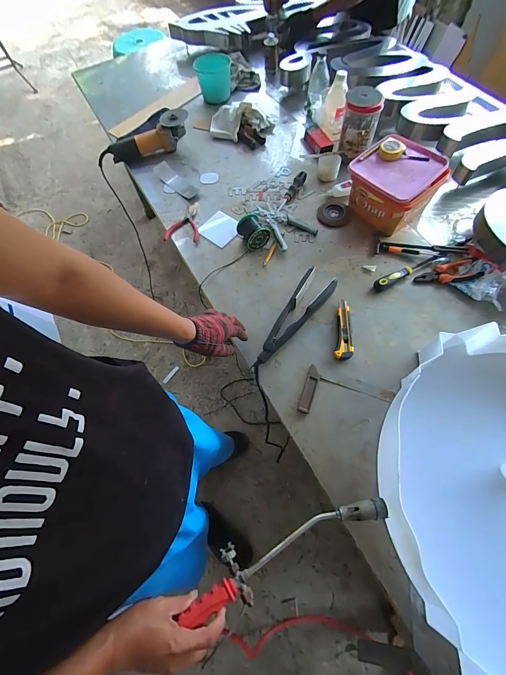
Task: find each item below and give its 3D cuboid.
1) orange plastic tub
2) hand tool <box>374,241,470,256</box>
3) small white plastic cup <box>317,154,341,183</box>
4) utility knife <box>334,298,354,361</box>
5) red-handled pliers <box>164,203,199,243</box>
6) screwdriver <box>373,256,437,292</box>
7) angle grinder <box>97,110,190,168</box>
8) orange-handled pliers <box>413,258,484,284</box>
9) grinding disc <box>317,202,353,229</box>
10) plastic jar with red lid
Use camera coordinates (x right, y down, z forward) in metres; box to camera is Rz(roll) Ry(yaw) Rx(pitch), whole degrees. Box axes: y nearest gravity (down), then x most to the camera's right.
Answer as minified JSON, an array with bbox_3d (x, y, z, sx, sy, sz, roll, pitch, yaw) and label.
[{"bbox_3d":[0.383,-0.417,0.846,0.202,0.141,0.198,-41,71,-15],"label":"orange plastic tub"},{"bbox_3d":[0.449,-0.237,0.820,0.226,0.025,0.041,7,67,6],"label":"hand tool"},{"bbox_3d":[0.235,-0.528,0.955,0.067,0.049,0.067,8,66,7],"label":"small white plastic cup"},{"bbox_3d":[0.221,-0.018,0.738,0.040,0.024,0.157,9,67,6],"label":"utility knife"},{"bbox_3d":[-0.208,-0.346,0.922,0.099,0.013,0.157,1,66,3],"label":"red-handled pliers"},{"bbox_3d":[0.394,-0.169,0.792,0.186,0.028,0.023,-26,67,-9],"label":"screwdriver"},{"bbox_3d":[-0.361,-0.647,1.035,0.334,0.089,0.091,-19,66,9],"label":"angle grinder"},{"bbox_3d":[0.496,-0.162,0.786,0.155,0.023,0.057,-8,66,-1],"label":"orange-handled pliers"},{"bbox_3d":[0.240,-0.362,0.906,0.096,0.012,0.089,-1,66,2],"label":"grinding disc"},{"bbox_3d":[0.321,-0.641,0.922,0.103,0.131,0.118,14,68,12],"label":"plastic jar with red lid"}]

